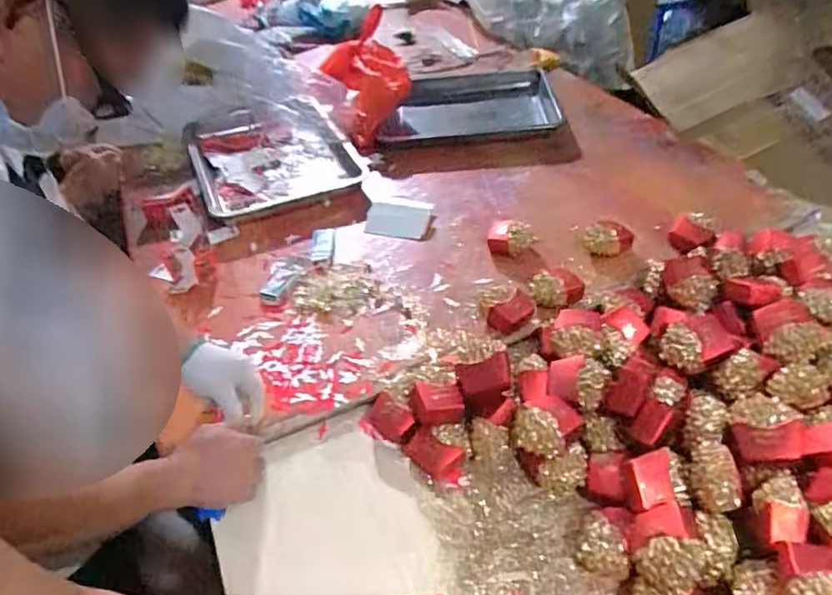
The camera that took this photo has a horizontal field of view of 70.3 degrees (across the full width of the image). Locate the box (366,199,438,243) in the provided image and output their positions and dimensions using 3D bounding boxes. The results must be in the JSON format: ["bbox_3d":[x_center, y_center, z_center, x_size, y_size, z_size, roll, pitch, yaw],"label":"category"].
[{"bbox_3d":[-0.029,-0.158,1.208,0.139,0.027,0.119,7,44,12],"label":"box"}]

